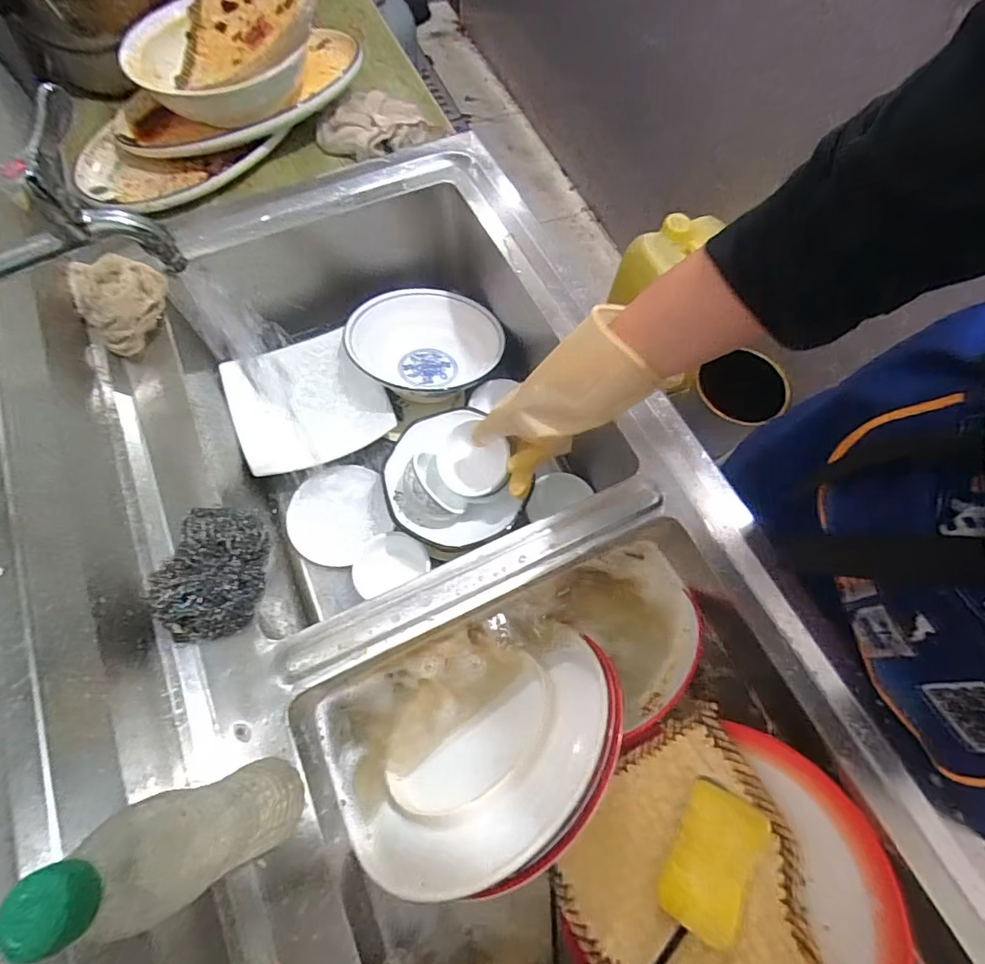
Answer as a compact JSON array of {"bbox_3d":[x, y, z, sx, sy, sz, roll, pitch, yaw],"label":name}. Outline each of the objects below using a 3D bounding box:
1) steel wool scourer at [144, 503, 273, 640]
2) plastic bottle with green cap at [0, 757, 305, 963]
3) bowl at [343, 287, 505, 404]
[{"bbox_3d":[-0.253,0.079,0.459,0.083,0.041,0.116,-6,68,-4],"label":"steel wool scourer"},{"bbox_3d":[-0.174,0.208,0.303,0.055,0.202,0.056,1,68,-2],"label":"plastic bottle with green cap"},{"bbox_3d":[-0.092,-0.213,0.787,0.220,0.073,0.193,27,69,9],"label":"bowl"}]

